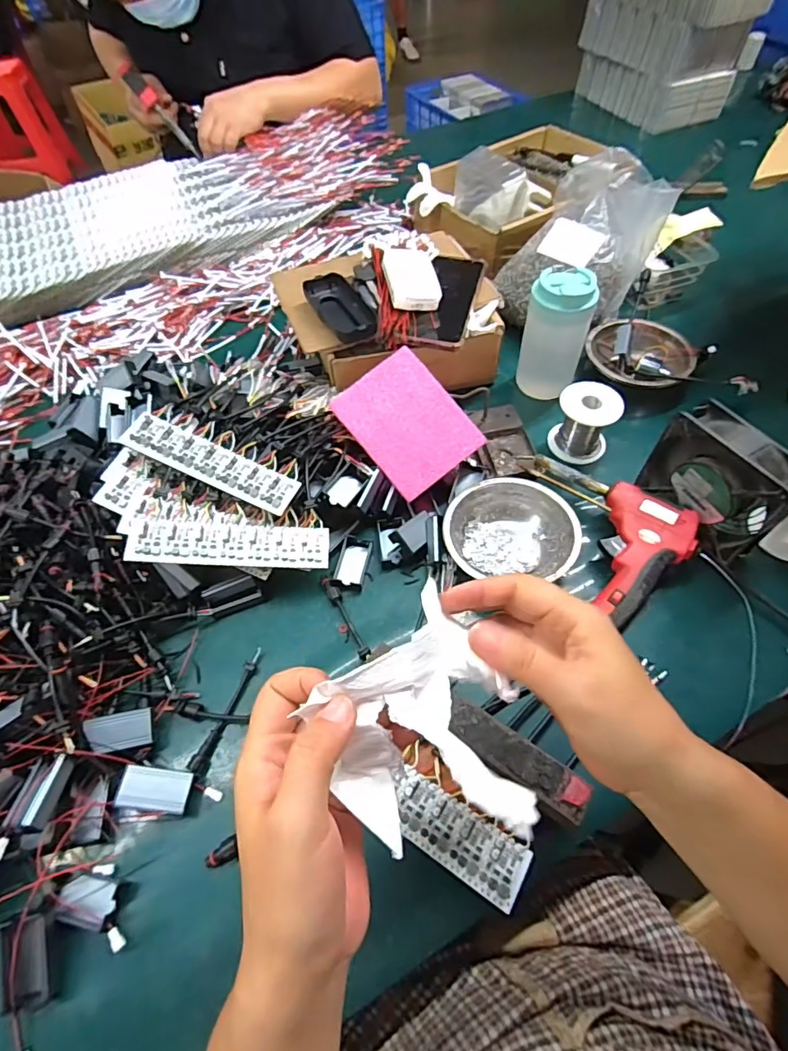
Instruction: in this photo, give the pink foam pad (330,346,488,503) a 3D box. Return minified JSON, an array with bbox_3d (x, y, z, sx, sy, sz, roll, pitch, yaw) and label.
[{"bbox_3d":[0.015,-0.111,0.531,0.107,0.008,0.139,-37,84,-9],"label":"pink foam pad"}]

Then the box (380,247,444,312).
[{"bbox_3d":[0.020,-0.286,0.575,0.058,0.018,0.095,-8,62,-10],"label":"box"}]

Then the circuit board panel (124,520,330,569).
[{"bbox_3d":[-0.149,0.018,0.457,0.175,0.006,0.039,3,69,-11],"label":"circuit board panel"}]

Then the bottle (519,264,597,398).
[{"bbox_3d":[0.187,-0.221,0.579,0.070,0.133,0.057,16,59,12],"label":"bottle"}]

